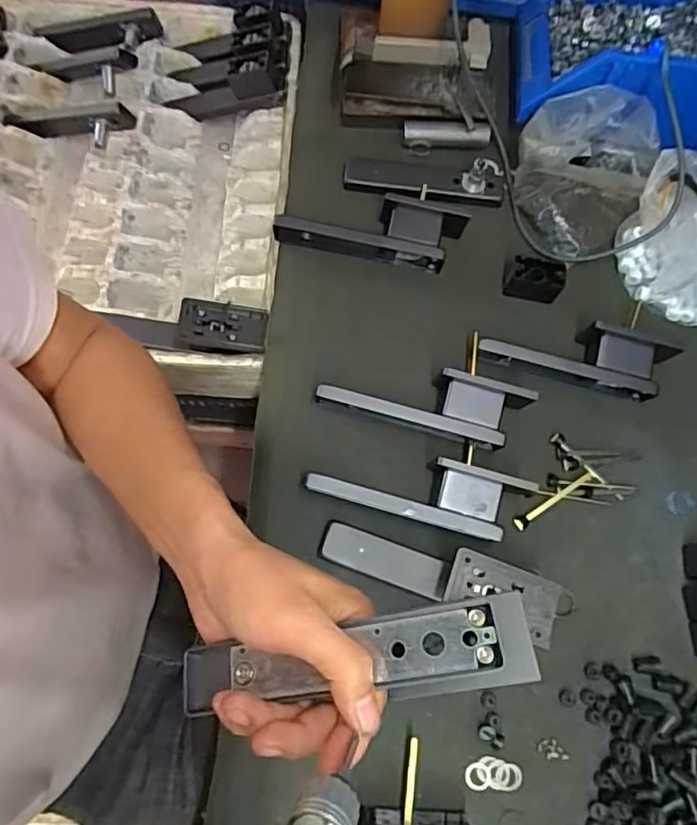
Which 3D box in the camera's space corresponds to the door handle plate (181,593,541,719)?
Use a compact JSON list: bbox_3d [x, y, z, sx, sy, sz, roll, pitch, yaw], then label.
[{"bbox_3d":[0.002,0.136,0.316,0.190,0.050,0.045,-12,70,12],"label":"door handle plate"}]

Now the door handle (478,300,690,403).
[{"bbox_3d":[0.214,-0.059,0.541,0.177,0.036,0.071,12,71,2],"label":"door handle"}]

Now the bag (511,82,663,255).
[{"bbox_3d":[0.230,-0.242,0.577,0.130,0.078,0.124,33,73,9],"label":"bag"}]

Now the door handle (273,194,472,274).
[{"bbox_3d":[0.021,-0.180,0.570,0.177,0.042,0.047,10,71,1],"label":"door handle"}]

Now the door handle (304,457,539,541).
[{"bbox_3d":[0.060,0.065,0.490,0.184,0.043,0.057,15,71,3],"label":"door handle"}]

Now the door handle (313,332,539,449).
[{"bbox_3d":[0.071,-0.028,0.521,0.186,0.042,0.096,12,71,2],"label":"door handle"}]

